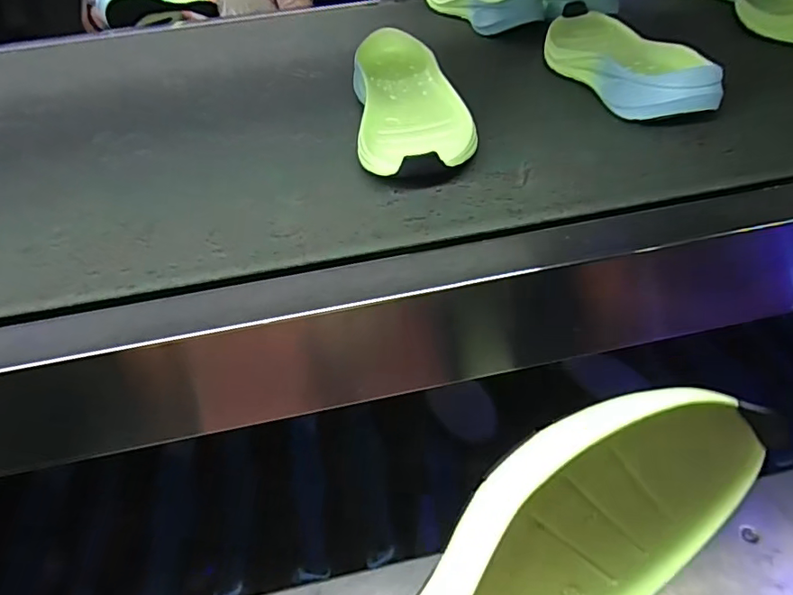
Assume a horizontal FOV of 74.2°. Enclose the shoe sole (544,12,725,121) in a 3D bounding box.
[{"bbox_3d":[0.237,-0.262,0.559,0.101,0.042,0.264,-12,44,-6],"label":"shoe sole"}]

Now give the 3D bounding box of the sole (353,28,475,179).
[{"bbox_3d":[0.012,-0.188,0.507,0.101,0.043,0.271,-7,44,0],"label":"sole"}]

